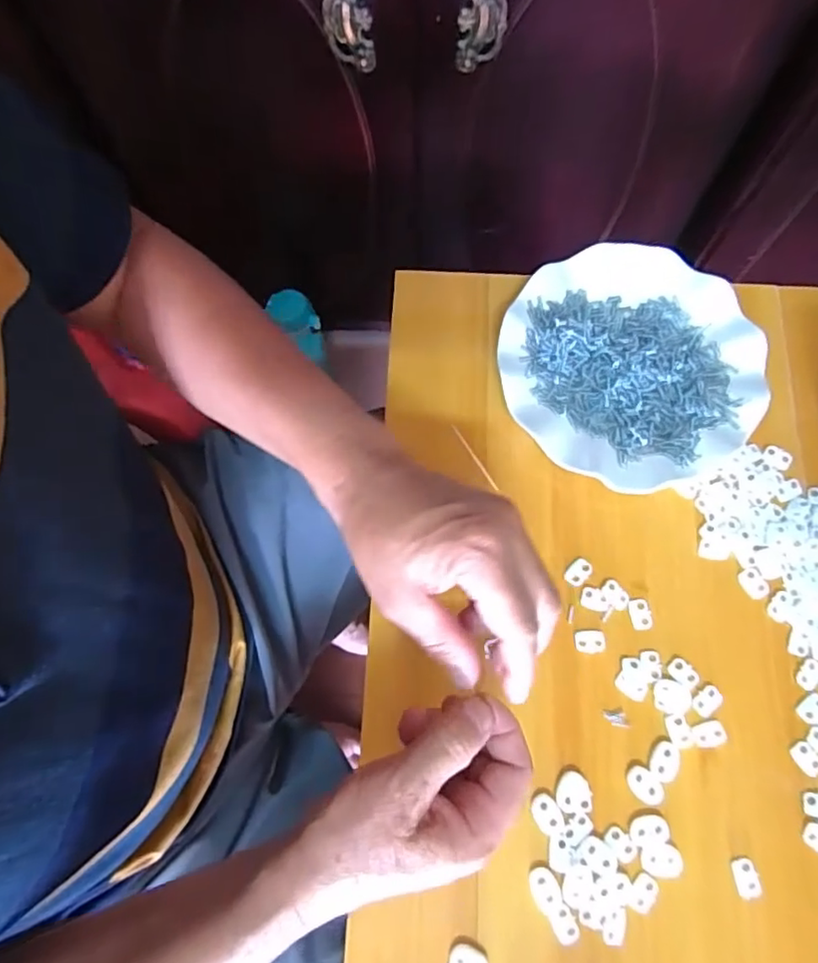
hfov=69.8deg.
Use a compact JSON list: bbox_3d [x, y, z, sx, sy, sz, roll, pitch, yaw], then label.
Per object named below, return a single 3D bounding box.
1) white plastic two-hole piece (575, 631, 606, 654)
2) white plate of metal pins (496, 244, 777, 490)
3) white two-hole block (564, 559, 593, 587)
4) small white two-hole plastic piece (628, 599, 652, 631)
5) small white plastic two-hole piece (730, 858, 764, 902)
[{"bbox_3d":[0.118,0.104,0.382,0.019,0.004,0.014,-1,73,0],"label":"white plastic two-hole piece"},{"bbox_3d":[0.159,-0.084,0.426,0.180,0.023,0.178,0,73,1],"label":"white plate of metal pins"},{"bbox_3d":[0.115,0.061,0.395,0.013,0.004,0.020,40,78,11],"label":"white two-hole block"},{"bbox_3d":[0.153,0.088,0.387,0.014,0.004,0.020,-6,73,-1],"label":"small white two-hole plastic piece"},{"bbox_3d":[0.198,0.232,0.342,0.014,0.004,0.020,-8,73,-2],"label":"small white plastic two-hole piece"}]

